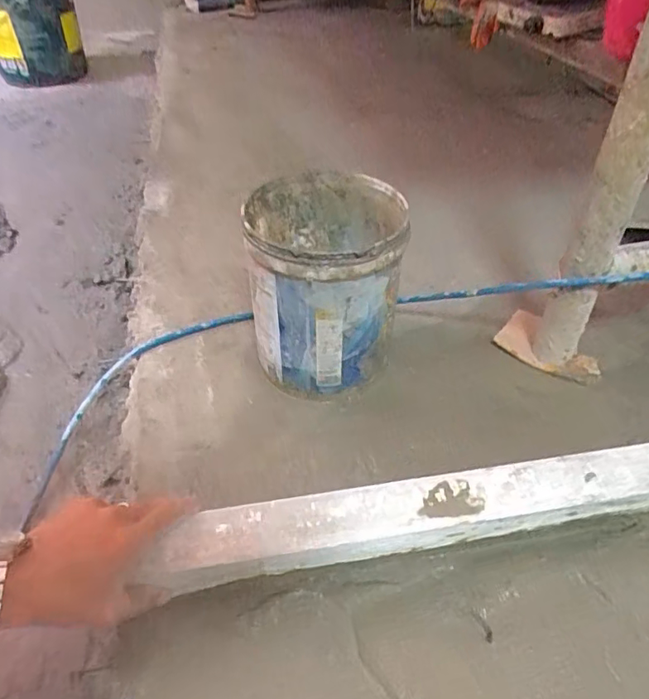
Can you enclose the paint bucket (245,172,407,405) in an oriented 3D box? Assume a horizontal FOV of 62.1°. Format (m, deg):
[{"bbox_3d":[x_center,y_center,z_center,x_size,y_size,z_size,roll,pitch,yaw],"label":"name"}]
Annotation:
[{"bbox_3d":[0.003,-0.069,0.624,0.164,0.204,0.177,-2,42,-1],"label":"paint bucket"}]

